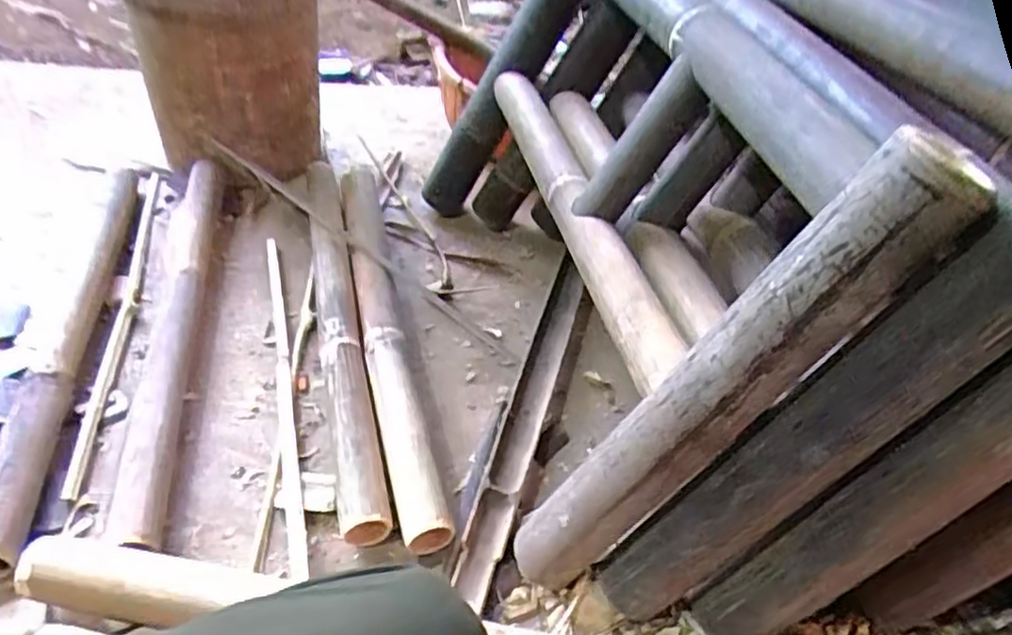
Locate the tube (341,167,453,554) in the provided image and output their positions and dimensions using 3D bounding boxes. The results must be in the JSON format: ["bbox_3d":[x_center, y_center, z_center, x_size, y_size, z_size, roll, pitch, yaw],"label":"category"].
[{"bbox_3d":[-0.162,0.006,0.922,0.063,0.065,0.656,-6,45,-15],"label":"tube"}]

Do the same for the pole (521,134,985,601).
[{"bbox_3d":[0.157,0.072,0.574,0.065,0.500,0.067,17,36,-29],"label":"pole"}]

